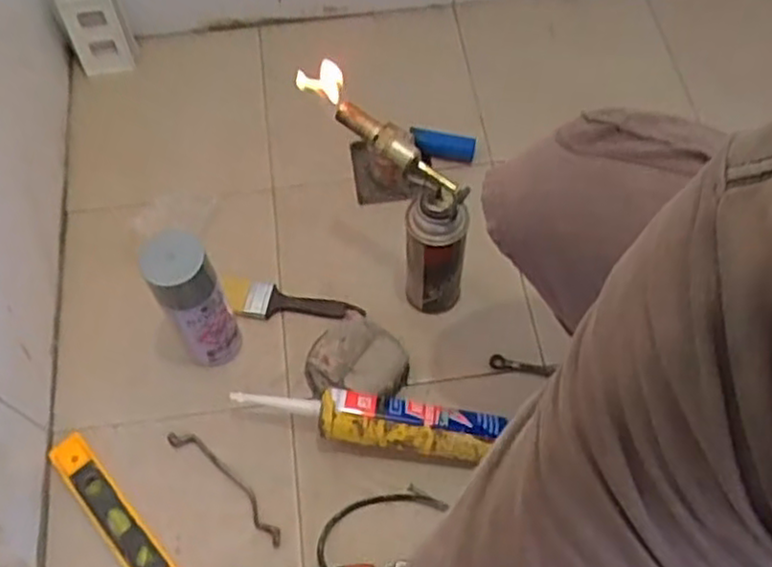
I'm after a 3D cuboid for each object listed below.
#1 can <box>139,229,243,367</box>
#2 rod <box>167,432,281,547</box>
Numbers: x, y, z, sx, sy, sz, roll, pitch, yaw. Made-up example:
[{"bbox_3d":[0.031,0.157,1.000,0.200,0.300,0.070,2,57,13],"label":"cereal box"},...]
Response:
[{"bbox_3d":[-0.200,0.022,0.773,0.060,0.210,0.055,0,63,1],"label":"can"},{"bbox_3d":[-0.173,0.216,0.792,0.174,0.009,0.025,39,69,17],"label":"rod"}]

